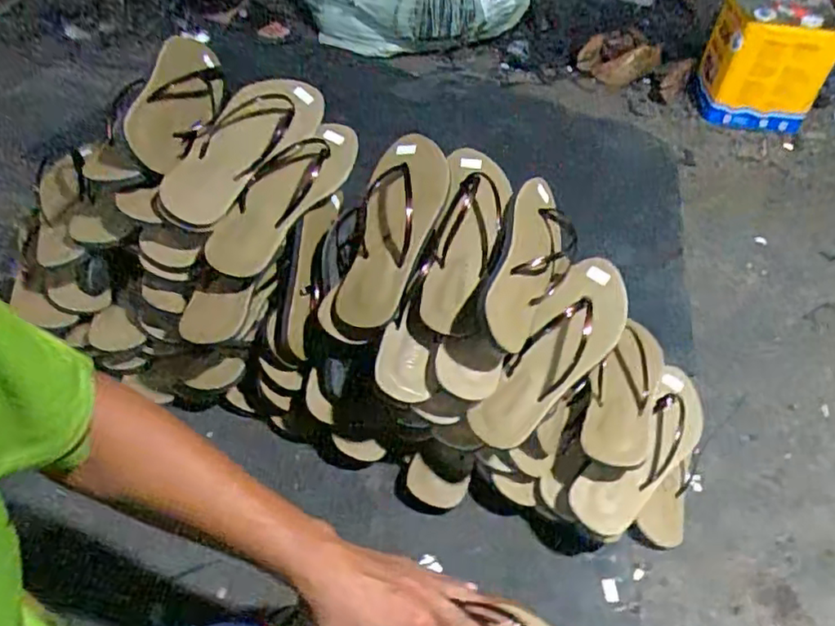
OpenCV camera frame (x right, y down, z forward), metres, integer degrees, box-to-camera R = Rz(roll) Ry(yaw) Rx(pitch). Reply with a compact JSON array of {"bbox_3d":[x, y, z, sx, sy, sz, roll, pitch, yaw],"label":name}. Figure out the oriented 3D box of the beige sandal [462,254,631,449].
[{"bbox_3d":[0.150,0.048,0.685,0.079,0.048,0.232,38,85,4],"label":"beige sandal"}]

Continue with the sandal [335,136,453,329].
[{"bbox_3d":[-0.026,-0.101,0.705,0.094,0.037,0.252,14,73,10],"label":"sandal"}]

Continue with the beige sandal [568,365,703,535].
[{"bbox_3d":[0.272,0.156,0.732,0.077,0.051,0.236,34,66,27],"label":"beige sandal"}]

